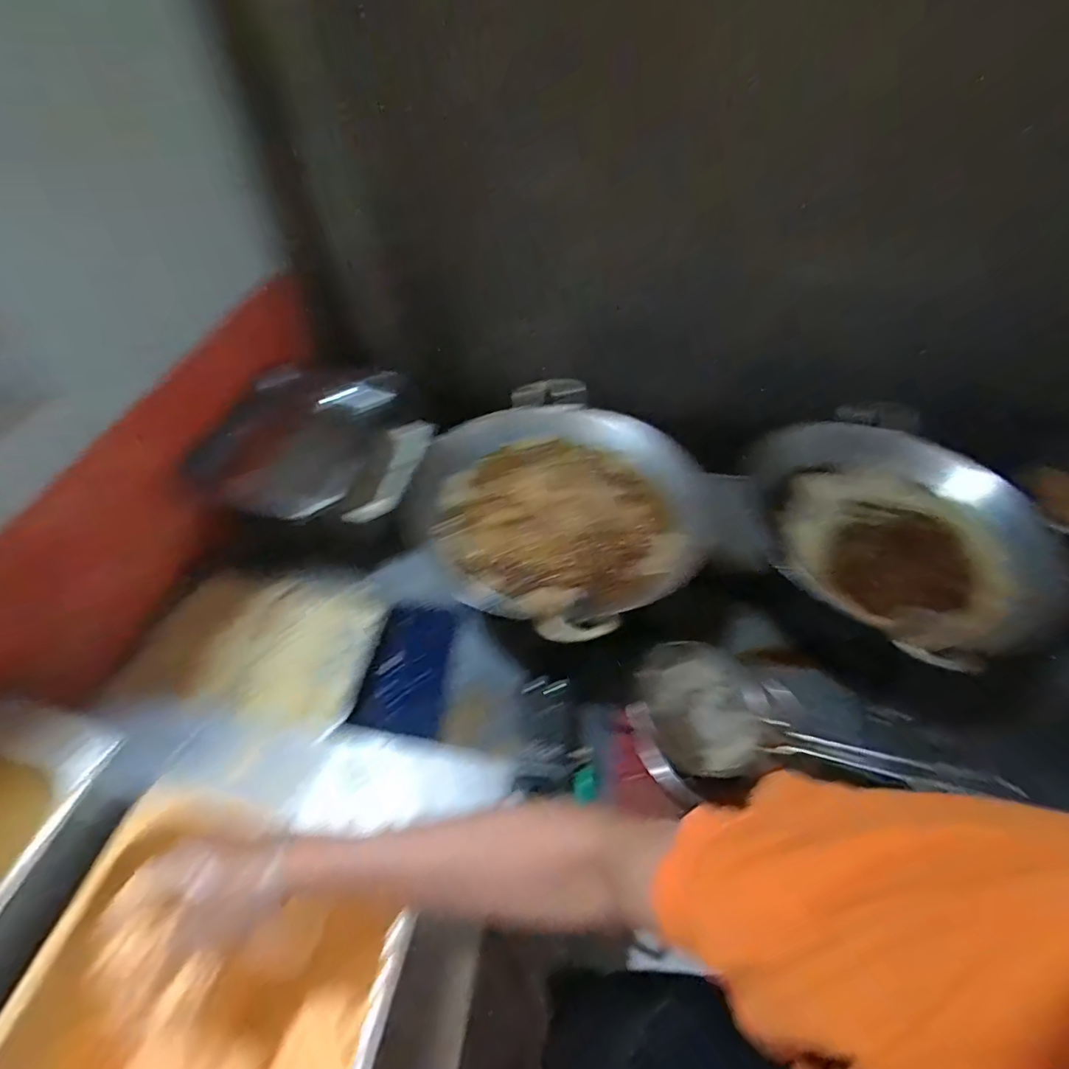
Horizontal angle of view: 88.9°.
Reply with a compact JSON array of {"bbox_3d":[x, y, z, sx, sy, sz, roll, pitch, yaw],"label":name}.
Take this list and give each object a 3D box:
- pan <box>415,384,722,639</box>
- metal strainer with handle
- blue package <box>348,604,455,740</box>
[{"bbox_3d":[0.050,-0.066,0.929,0.462,0.129,0.486,3,47,-3],"label":"pan"},{"bbox_3d":[0.386,0.302,0.803,0.474,0.091,0.180,13,45,26],"label":"metal strainer with handle"},{"bbox_3d":[-0.210,0.223,0.922,0.135,0.019,0.207,14,71,-9],"label":"blue package"}]

